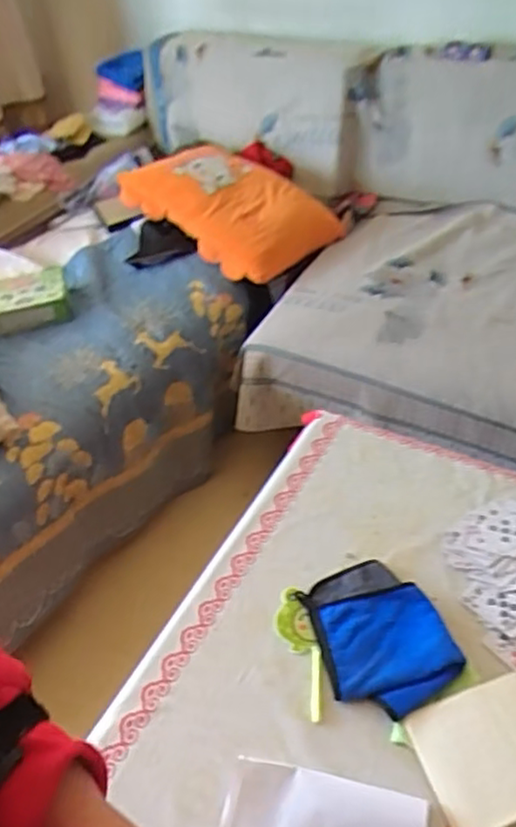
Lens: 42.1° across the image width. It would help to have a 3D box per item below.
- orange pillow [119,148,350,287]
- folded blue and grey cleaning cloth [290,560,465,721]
[{"bbox_3d":[-0.081,-0.525,1.732,0.516,0.188,0.305,28,54,32],"label":"orange pillow"},{"bbox_3d":[0.151,0.275,0.846,0.153,0.019,0.194,-19,45,-12],"label":"folded blue and grey cleaning cloth"}]

